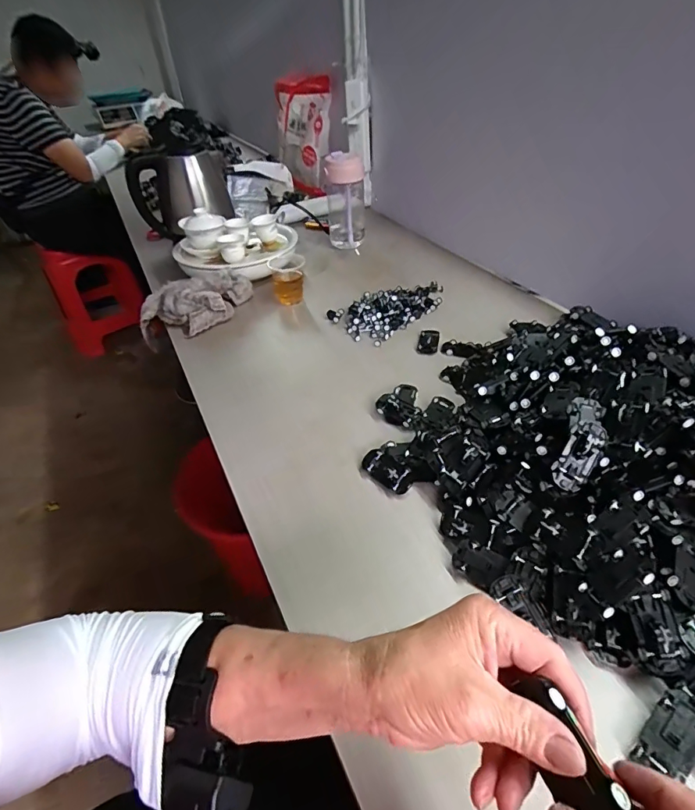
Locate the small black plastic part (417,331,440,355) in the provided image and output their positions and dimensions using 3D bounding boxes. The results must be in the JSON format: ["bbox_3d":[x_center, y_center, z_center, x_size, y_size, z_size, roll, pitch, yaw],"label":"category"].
[{"bbox_3d":[0.127,-0.100,0.707,0.032,0.013,0.053,6,42,12],"label":"small black plastic part"}]

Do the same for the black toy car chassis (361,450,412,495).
[{"bbox_3d":[0.045,0.074,0.504,0.027,0.020,0.061,-32,47,-28],"label":"black toy car chassis"}]

